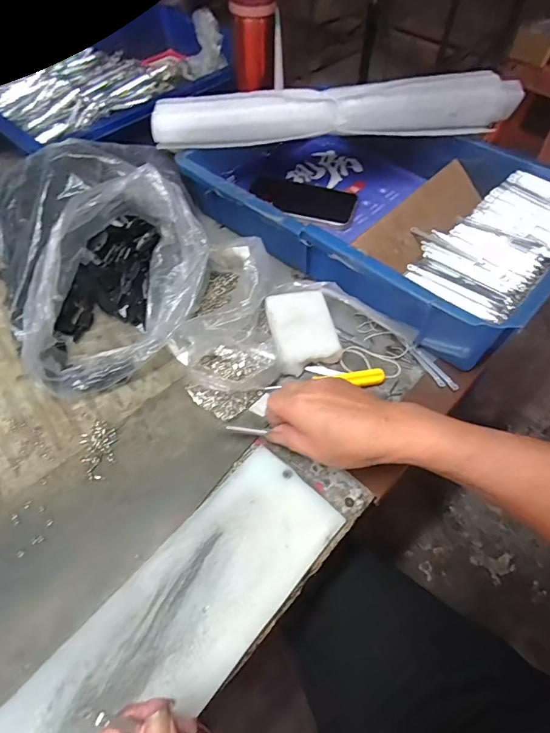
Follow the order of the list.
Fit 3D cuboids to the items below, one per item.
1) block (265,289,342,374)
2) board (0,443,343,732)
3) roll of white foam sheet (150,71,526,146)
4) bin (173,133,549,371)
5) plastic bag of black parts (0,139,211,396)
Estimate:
[{"bbox_3d":[0.029,-0.038,0.432,0.061,0.025,0.083,-13,56,-10],"label":"block"},{"bbox_3d":[-0.112,0.212,0.262,0.094,0.011,0.396,37,62,22],"label":"board"},{"bbox_3d":[0.073,-0.311,0.514,0.436,0.056,0.050,-3,55,-3],"label":"roll of white foam sheet"},{"bbox_3d":[0.124,-0.197,0.514,0.420,0.079,0.279,36,62,22],"label":"bin"},{"bbox_3d":[-0.194,-0.124,0.440,0.194,0.131,0.265,-26,59,-18],"label":"plastic bag of black parts"}]

